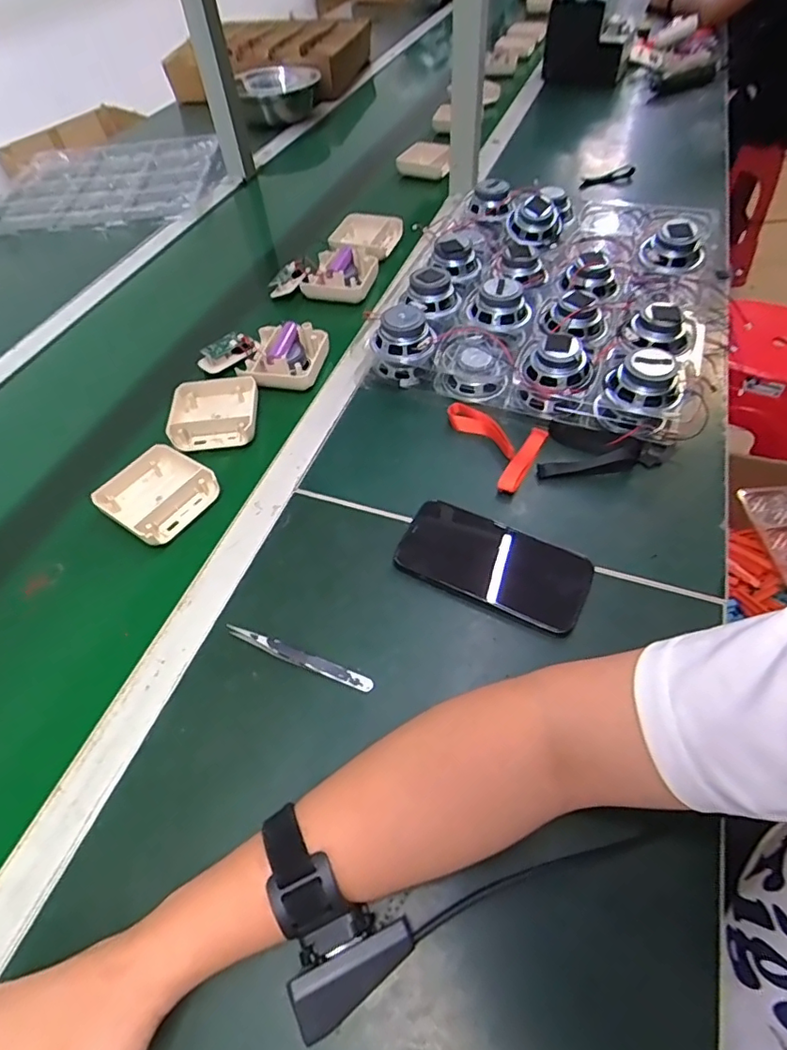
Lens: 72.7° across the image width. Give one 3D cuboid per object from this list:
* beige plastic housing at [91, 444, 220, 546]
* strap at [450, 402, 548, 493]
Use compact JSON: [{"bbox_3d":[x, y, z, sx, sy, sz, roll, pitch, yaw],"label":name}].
[{"bbox_3d":[-0.233,-0.032,0.529,0.091,0.025,0.089,31,61,24],"label":"beige plastic housing"},{"bbox_3d":[0.094,-0.086,0.547,0.102,0.016,0.096,23,58,20],"label":"strap"}]

